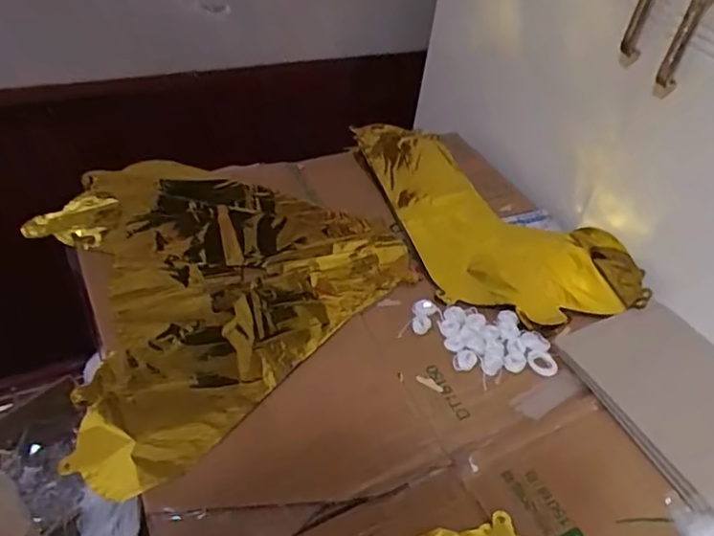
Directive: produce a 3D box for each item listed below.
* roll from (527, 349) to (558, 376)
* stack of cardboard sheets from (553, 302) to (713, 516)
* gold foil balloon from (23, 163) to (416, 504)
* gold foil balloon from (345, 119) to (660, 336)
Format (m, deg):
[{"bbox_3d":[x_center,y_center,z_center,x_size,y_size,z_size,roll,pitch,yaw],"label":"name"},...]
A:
[{"bbox_3d":[0.188,0.096,0.597,0.025,0.005,0.030,-28,54,-30],"label":"roll"},{"bbox_3d":[0.321,0.126,0.590,0.173,0.013,0.205,-18,49,-23],"label":"stack of cardboard sheets"},{"bbox_3d":[-0.192,0.000,0.650,0.377,0.023,0.385,34,51,25],"label":"gold foil balloon"},{"bbox_3d":[0.167,-0.082,0.773,0.254,0.037,0.420,-10,47,-16],"label":"gold foil balloon"}]

